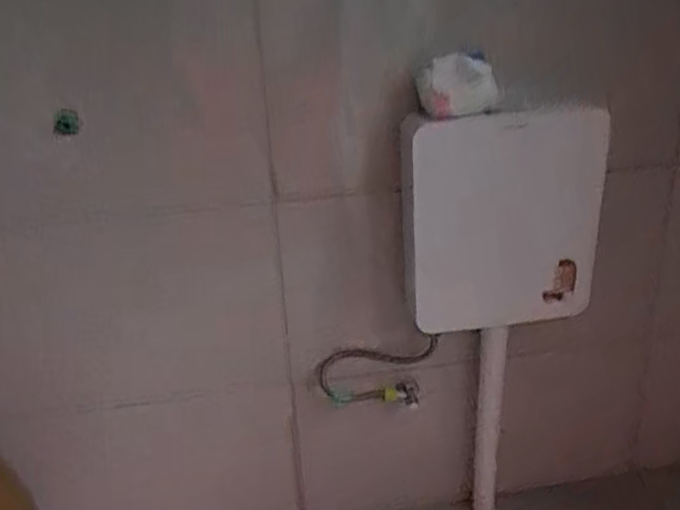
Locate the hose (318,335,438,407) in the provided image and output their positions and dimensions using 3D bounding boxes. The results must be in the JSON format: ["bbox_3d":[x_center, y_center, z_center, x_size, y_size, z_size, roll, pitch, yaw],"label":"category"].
[{"bbox_3d":[0.076,0.243,1.472,0.240,0.147,0.043,-3,24,2],"label":"hose"}]

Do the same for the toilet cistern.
[{"bbox_3d":[0.289,-0.065,1.299,0.351,0.415,0.123,-9,25,-12],"label":"toilet cistern"}]

